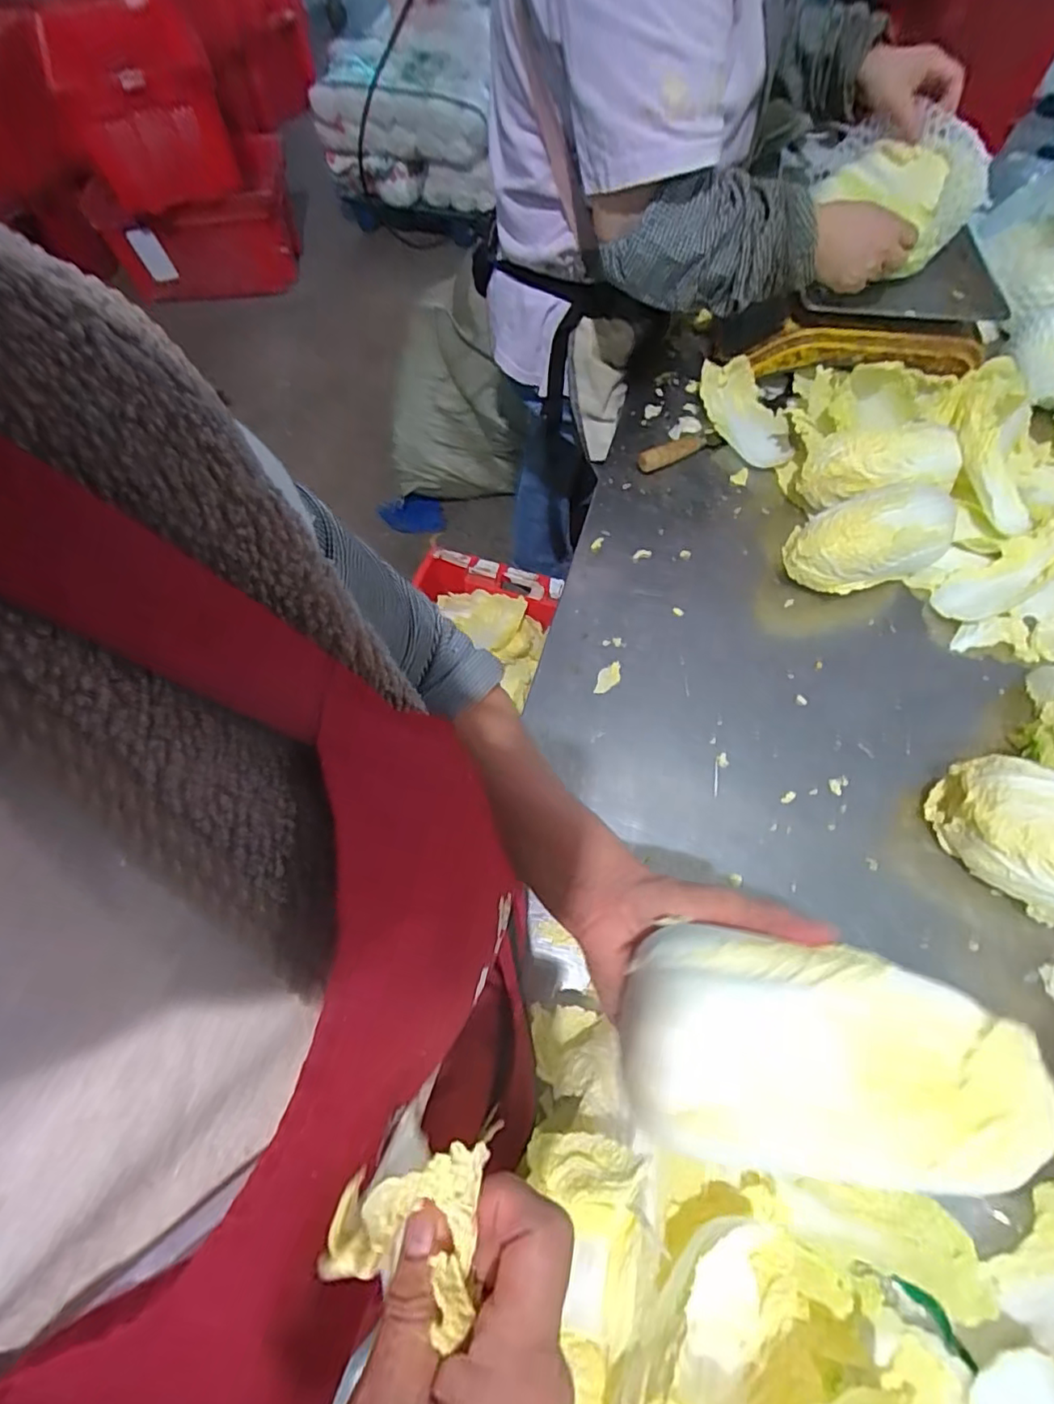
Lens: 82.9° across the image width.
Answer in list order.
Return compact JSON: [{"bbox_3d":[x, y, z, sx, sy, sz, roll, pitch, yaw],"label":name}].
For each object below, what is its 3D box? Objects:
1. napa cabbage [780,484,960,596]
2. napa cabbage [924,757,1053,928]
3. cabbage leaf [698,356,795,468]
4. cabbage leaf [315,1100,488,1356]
[{"bbox_3d":[0.370,-0.170,0.643,0.180,0.101,0.099,-25,66,-11],"label":"napa cabbage"},{"bbox_3d":[0.443,0.122,0.509,0.167,0.094,0.100,30,68,13],"label":"napa cabbage"},{"bbox_3d":[0.278,-0.358,0.753,0.076,0.041,0.145,-18,65,-8],"label":"cabbage leaf"},{"bbox_3d":[-0.034,0.163,0.189,0.048,0.032,0.051,0,64,-1],"label":"cabbage leaf"}]

